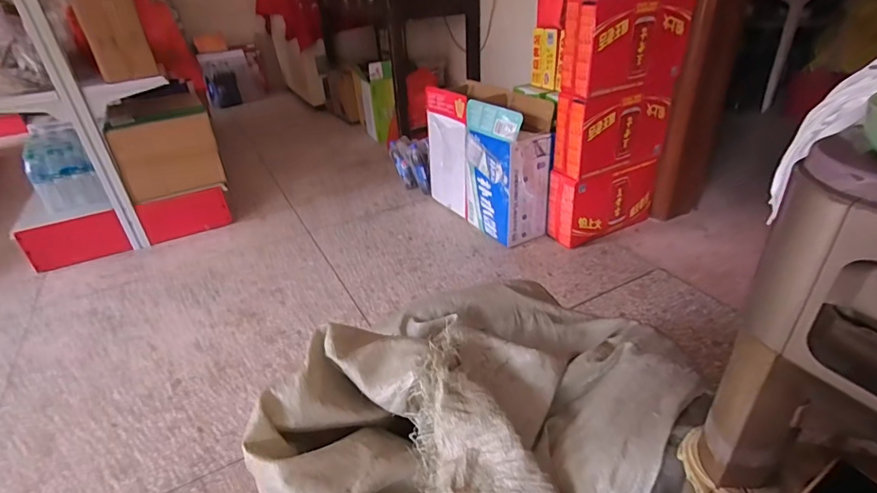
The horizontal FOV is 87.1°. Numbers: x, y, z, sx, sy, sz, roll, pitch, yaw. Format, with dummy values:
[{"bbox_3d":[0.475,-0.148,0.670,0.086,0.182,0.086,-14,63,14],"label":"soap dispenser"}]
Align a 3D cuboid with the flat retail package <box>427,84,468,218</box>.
[{"bbox_3d":[0.038,-0.374,1.883,0.031,0.487,0.287,-20,35,-26],"label":"flat retail package"}]

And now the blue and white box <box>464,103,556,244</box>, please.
[{"bbox_3d":[0.254,-0.277,1.727,0.190,0.478,0.282,-20,36,-25],"label":"blue and white box"}]

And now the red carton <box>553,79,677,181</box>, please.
[{"bbox_3d":[0.608,-0.419,1.609,0.406,0.273,0.119,-19,35,-24],"label":"red carton"}]

